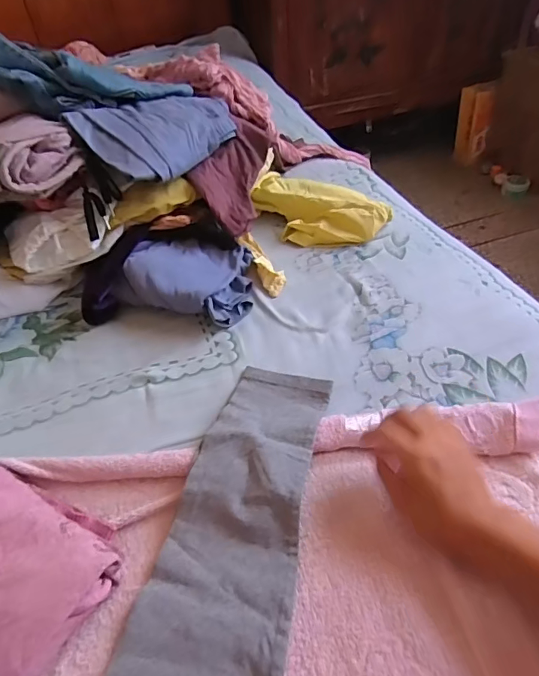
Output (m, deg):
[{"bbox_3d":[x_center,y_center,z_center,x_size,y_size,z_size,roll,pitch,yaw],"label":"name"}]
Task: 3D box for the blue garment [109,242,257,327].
[{"bbox_3d":[-0.119,-0.090,0.699,0.188,0.060,0.157,7,43,12],"label":"blue garment"}]

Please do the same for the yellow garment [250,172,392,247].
[{"bbox_3d":[0.078,-0.224,0.825,0.237,0.058,0.125,22,51,26],"label":"yellow garment"}]

